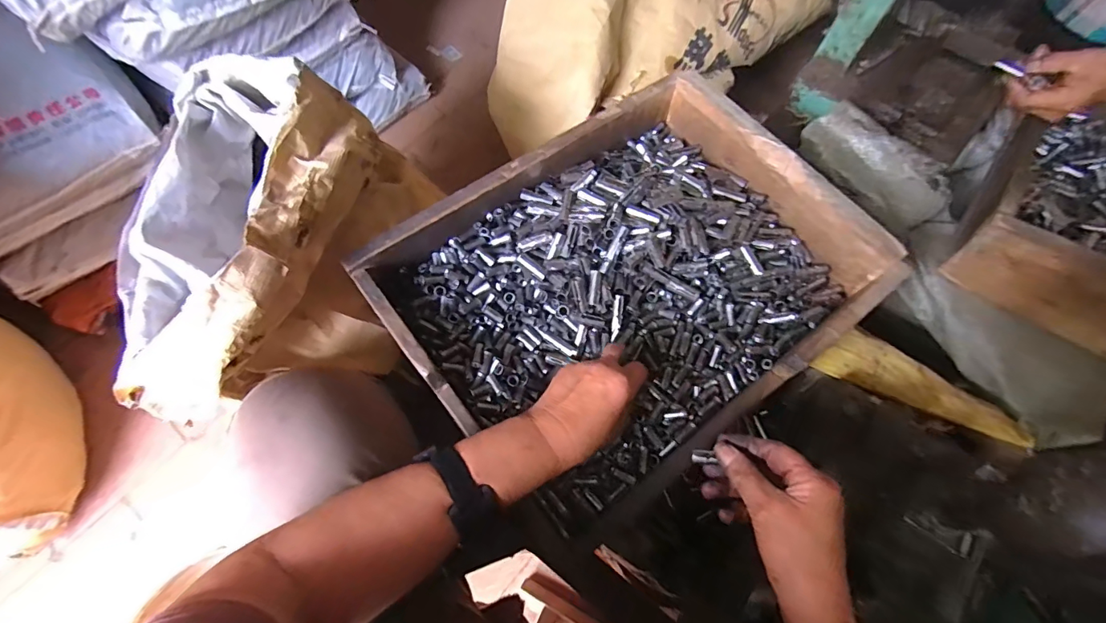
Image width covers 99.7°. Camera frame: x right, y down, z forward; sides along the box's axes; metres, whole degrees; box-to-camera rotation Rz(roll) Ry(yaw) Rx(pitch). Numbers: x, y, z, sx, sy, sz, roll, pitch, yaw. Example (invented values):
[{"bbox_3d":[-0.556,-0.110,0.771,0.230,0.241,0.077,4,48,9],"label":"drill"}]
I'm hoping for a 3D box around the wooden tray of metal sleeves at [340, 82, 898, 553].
[{"bbox_3d":[0.075,-0.031,0.486,0.416,0.101,0.344,-35,73,-14],"label":"wooden tray of metal sleeves"}]

